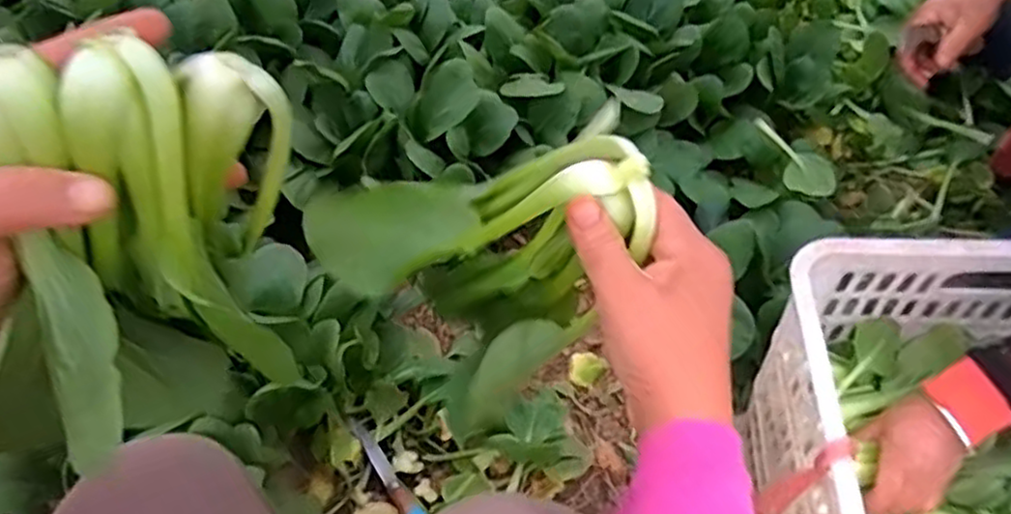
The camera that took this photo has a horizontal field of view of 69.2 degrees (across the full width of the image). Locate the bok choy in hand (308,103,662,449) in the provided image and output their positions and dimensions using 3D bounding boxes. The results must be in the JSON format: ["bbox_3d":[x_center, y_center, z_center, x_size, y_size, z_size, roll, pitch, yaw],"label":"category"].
[{"bbox_3d":[-0.009,-0.004,0.367,0.135,0.100,0.114,-32,62,-19],"label":"bok choy in hand"}]

